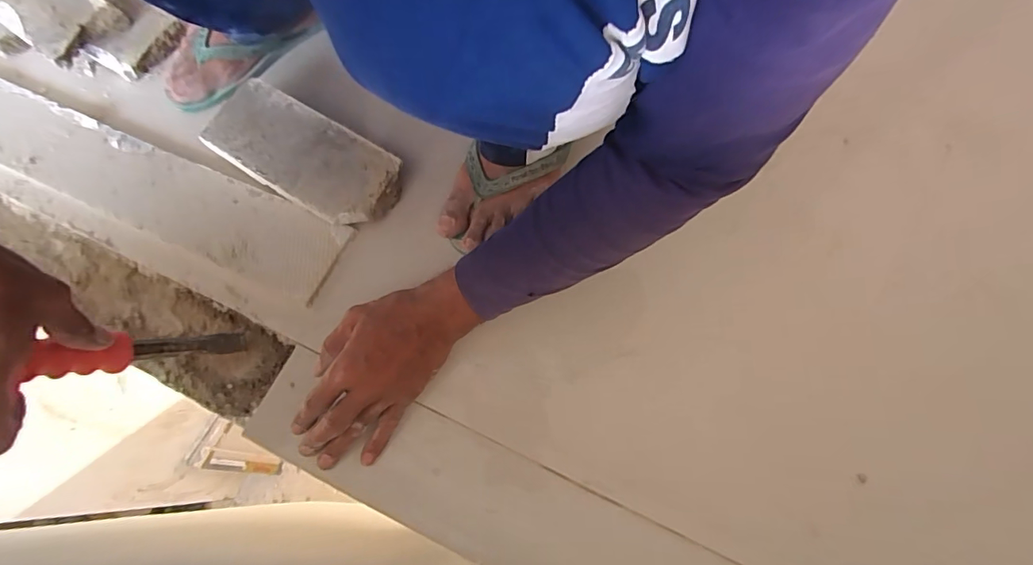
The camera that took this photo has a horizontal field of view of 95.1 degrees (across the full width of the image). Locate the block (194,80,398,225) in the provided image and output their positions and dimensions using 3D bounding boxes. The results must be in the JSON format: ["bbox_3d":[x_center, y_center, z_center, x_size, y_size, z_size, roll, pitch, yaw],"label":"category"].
[{"bbox_3d":[-0.235,-0.138,0.520,0.220,0.028,0.095,31,73,13],"label":"block"}]

